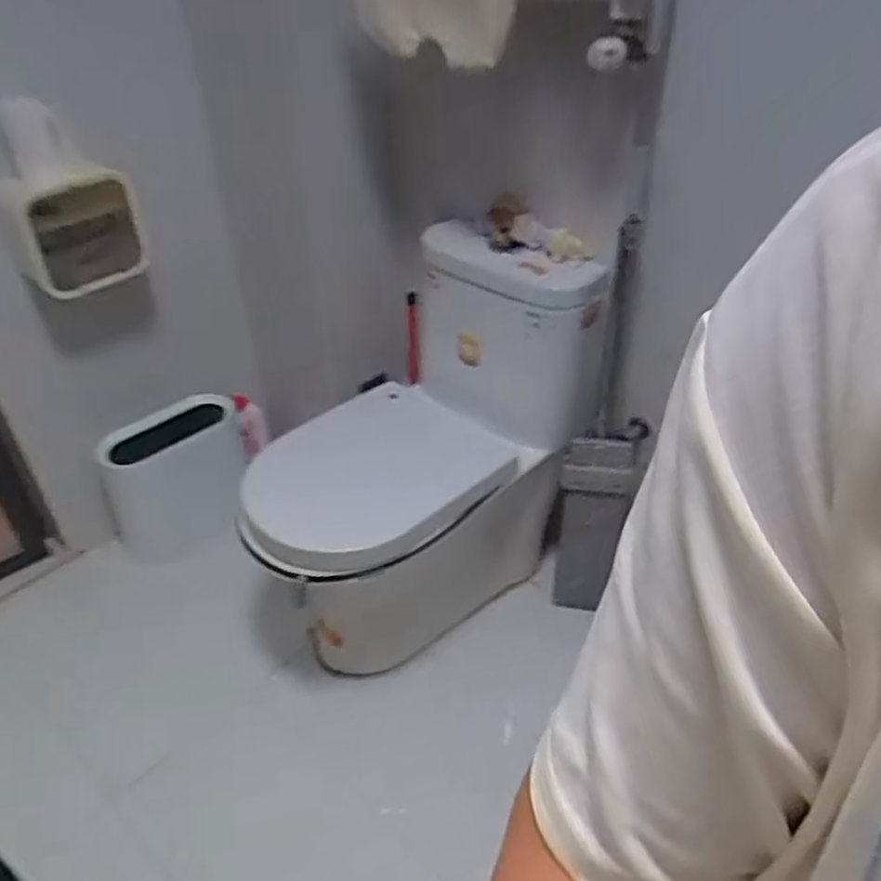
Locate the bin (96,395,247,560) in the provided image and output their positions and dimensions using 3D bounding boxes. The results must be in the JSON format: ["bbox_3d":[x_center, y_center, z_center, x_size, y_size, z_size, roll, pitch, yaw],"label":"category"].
[{"bbox_3d":[-0.602,0.086,1.701,0.329,0.300,0.133,-25,44,-26],"label":"bin"}]

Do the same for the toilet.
[{"bbox_3d":[-0.067,0.039,1.390,0.655,0.694,0.382,-28,45,-29],"label":"toilet"}]

